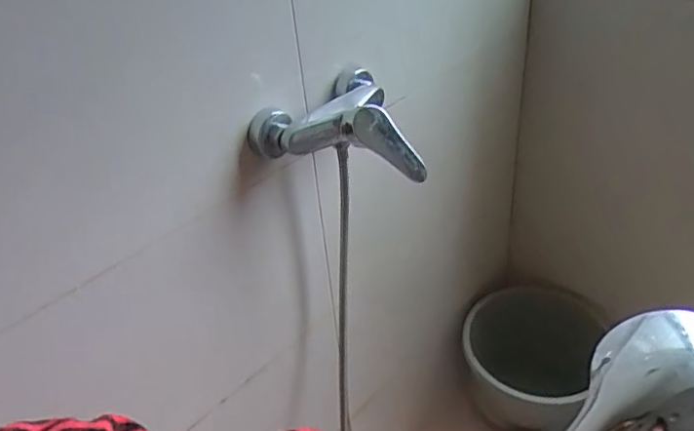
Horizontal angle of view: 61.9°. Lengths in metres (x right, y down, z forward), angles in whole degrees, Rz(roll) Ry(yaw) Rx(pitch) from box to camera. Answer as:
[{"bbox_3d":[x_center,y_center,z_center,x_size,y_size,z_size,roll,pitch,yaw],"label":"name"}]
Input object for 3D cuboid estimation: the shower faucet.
[{"bbox_3d":[-0.006,-0.083,0.684,0.181,0.097,0.119,-29,47,-32],"label":"shower faucet"}]

